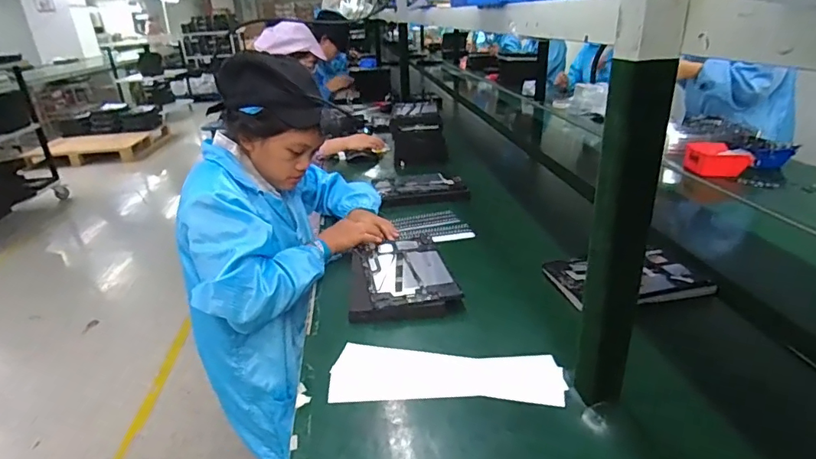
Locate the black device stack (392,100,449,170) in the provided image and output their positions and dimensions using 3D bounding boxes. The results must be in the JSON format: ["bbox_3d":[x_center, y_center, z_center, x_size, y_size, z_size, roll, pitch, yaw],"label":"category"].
[{"bbox_3d":[0.035,-0.315,1.595,0.188,0.186,0.212,-1,20,3],"label":"black device stack"}]

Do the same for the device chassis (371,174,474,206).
[{"bbox_3d":[0.036,-0.111,1.283,0.224,0.029,0.157,-6,20,-12],"label":"device chassis"}]

